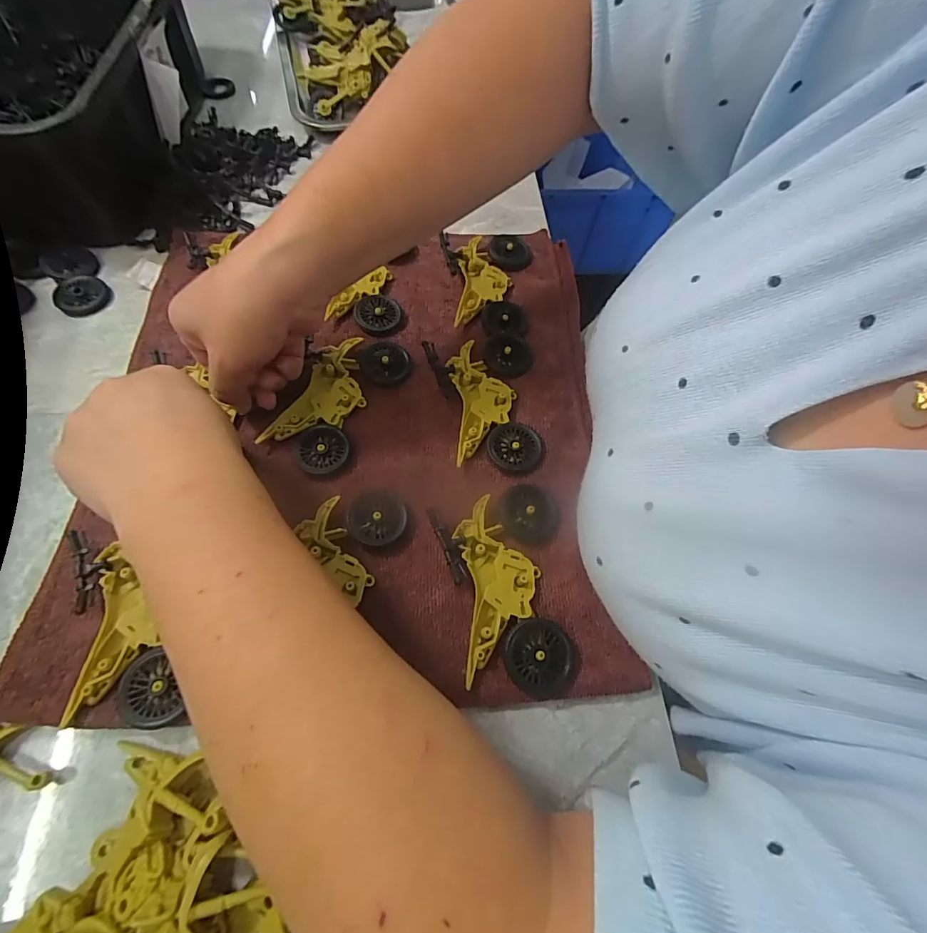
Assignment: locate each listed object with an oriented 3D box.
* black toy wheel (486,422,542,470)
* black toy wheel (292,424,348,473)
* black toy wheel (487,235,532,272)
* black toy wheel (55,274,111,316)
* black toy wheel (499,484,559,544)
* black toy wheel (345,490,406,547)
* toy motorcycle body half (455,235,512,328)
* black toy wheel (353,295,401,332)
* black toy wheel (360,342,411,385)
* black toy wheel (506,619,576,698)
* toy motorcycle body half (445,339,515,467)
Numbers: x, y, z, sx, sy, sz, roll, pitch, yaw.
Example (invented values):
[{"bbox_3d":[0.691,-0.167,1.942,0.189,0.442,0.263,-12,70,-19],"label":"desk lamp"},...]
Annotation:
[{"bbox_3d":[0.035,-0.014,0.308,0.036,0.008,0.035,1,63,-3],"label":"black toy wheel"},{"bbox_3d":[-0.097,-0.013,0.299,0.038,0.007,0.034,38,67,15],"label":"black toy wheel"},{"bbox_3d":[0.041,-0.194,0.400,0.038,0.008,0.043,-4,63,-5],"label":"black toy wheel"},{"bbox_3d":[-0.308,-0.138,0.358,0.038,0.008,0.039,-23,66,-14],"label":"black toy wheel"},{"bbox_3d":[0.042,0.029,0.284,0.037,0.013,0.037,1,63,-3],"label":"black toy wheel"},{"bbox_3d":[-0.054,0.032,0.278,0.035,0.009,0.037,1,63,-3],"label":"black toy wheel"},{"bbox_3d":[0.017,-0.159,0.379,0.046,0.008,0.098,1,63,-3],"label":"toy motorcycle body half"},{"bbox_3d":[-0.069,-0.124,0.359,0.037,0.005,0.032,-16,76,-18],"label":"black toy wheel"},{"bbox_3d":[-0.060,-0.079,0.334,0.036,0.006,0.034,1,63,-3],"label":"black toy wheel"},{"bbox_3d":[0.042,0.106,0.247,0.038,0.015,0.037,19,63,7],"label":"black toy wheel"},{"bbox_3d":[0.014,-0.049,0.324,0.045,0.009,0.098,-5,63,-6],"label":"toy motorcycle body half"}]

